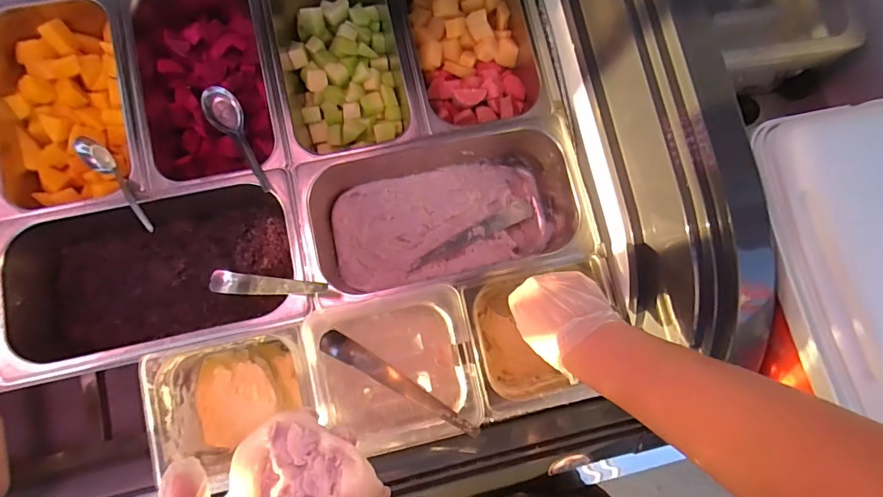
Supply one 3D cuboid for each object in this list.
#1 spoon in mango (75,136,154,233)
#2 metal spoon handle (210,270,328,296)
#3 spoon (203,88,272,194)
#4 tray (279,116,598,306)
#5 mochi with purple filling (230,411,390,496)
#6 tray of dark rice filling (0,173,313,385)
[{"bbox_3d":[-0.373,-0.074,0.513,0.025,0.028,0.151,-43,73,-9],"label":"spoon in mango"},{"bbox_3d":[-0.211,0.042,0.525,0.167,0.016,0.028,1,81,20],"label":"metal spoon handle"},{"bbox_3d":[-0.239,-0.128,0.531,0.041,0.036,0.158,-32,68,-8],"label":"spoon"},{"bbox_3d":[0.006,-0.045,0.557,0.337,0.100,0.173,-10,83,-6],"label":"tray"},{"bbox_3d":[-0.087,0.158,0.300,0.108,0.045,0.085,21,92,24],"label":"mochi with purple filling"},{"bbox_3d":[-0.327,0.025,0.538,0.332,0.100,0.188,-12,83,-6],"label":"tray of dark rice filling"}]

